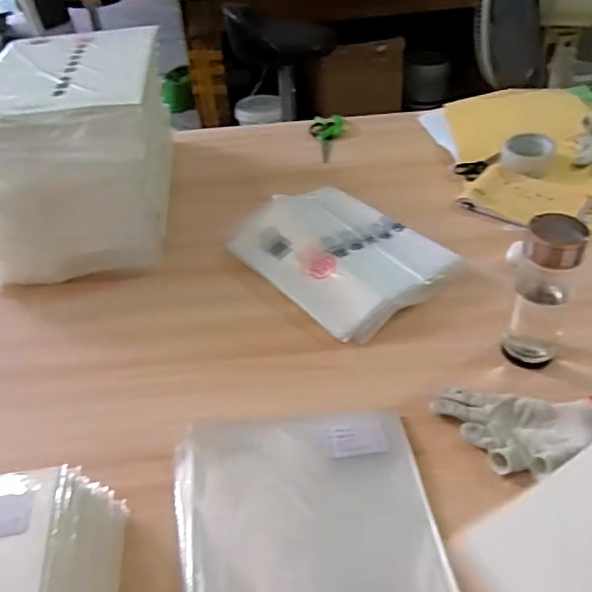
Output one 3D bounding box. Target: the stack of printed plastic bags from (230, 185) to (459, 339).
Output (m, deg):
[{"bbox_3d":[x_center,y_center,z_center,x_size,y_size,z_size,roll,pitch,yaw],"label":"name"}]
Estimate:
[{"bbox_3d":[0.060,-0.073,0.889,0.217,0.032,0.312,-26,45,-24],"label":"stack of printed plastic bags"}]

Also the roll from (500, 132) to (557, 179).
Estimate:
[{"bbox_3d":[0.410,-0.250,1.040,0.088,0.044,0.088,-2,40,2],"label":"roll"}]

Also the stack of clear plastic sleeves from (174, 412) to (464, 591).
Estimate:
[{"bbox_3d":[0.020,0.258,0.550,0.247,0.022,0.343,-9,45,-4],"label":"stack of clear plastic sleeves"}]

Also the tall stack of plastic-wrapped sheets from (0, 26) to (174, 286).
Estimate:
[{"bbox_3d":[-0.368,-0.250,0.988,0.288,0.246,0.398,-5,40,-2],"label":"tall stack of plastic-wrapped sheets"}]

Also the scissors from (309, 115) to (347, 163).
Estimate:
[{"bbox_3d":[0.065,-0.328,1.225,0.073,0.017,0.157,1,53,6],"label":"scissors"}]

